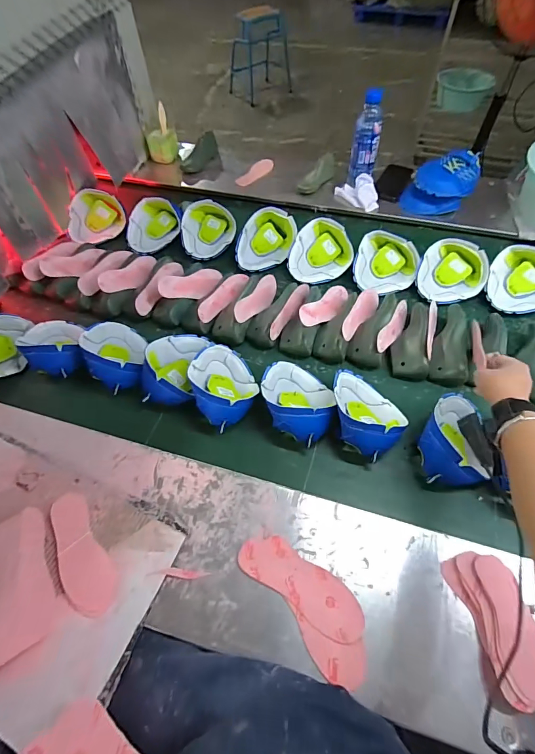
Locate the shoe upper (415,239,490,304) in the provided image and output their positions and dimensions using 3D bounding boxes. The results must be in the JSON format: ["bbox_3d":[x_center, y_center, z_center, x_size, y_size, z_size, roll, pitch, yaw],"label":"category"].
[{"bbox_3d":[0.414,-0.236,0.835,0.142,0.076,0.142,1,60,-2],"label":"shoe upper"}]

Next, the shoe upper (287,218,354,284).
[{"bbox_3d":[0.131,-0.301,0.888,0.150,0.096,0.128,11,60,4],"label":"shoe upper"}]

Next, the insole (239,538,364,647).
[{"bbox_3d":[0.049,0.297,0.525,0.190,0.008,0.066,32,64,15],"label":"insole"}]

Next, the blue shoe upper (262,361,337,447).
[{"bbox_3d":[0.053,0.032,0.673,0.128,0.071,0.165,7,60,1],"label":"blue shoe upper"}]

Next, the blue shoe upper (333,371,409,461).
[{"bbox_3d":[0.172,0.051,0.654,0.131,0.077,0.174,-23,64,-15],"label":"blue shoe upper"}]

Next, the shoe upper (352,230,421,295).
[{"bbox_3d":[0.274,-0.261,0.853,0.139,0.067,0.147,28,63,13],"label":"shoe upper"}]

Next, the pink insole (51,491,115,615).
[{"bbox_3d":[-0.279,0.259,0.543,0.067,0.013,0.180,-28,65,-17],"label":"pink insole"}]

